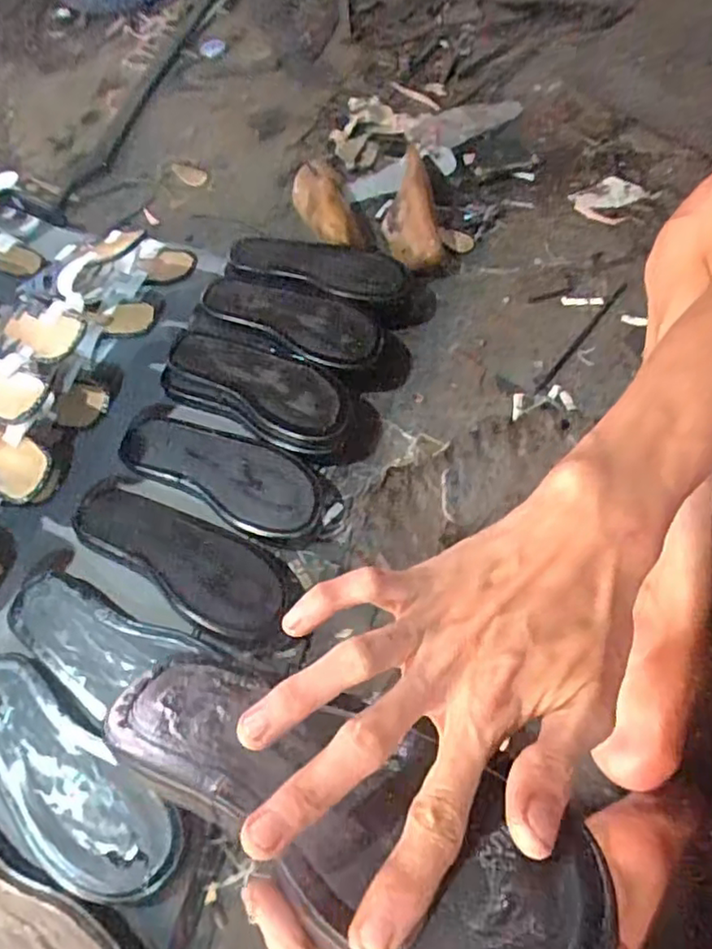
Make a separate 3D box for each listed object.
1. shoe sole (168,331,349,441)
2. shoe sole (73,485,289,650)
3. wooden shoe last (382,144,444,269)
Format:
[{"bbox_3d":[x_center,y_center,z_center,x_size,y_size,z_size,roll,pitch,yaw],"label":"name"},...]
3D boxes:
[{"bbox_3d":[-0.119,-0.114,0.769,0.234,0.026,0.094,25,65,18],"label":"shoe sole"},{"bbox_3d":[-0.177,0.084,0.668,0.254,0.021,0.097,30,66,20],"label":"shoe sole"},{"bbox_3d":[0.076,-0.375,0.927,0.079,0.055,0.212,-8,59,0],"label":"wooden shoe last"}]

